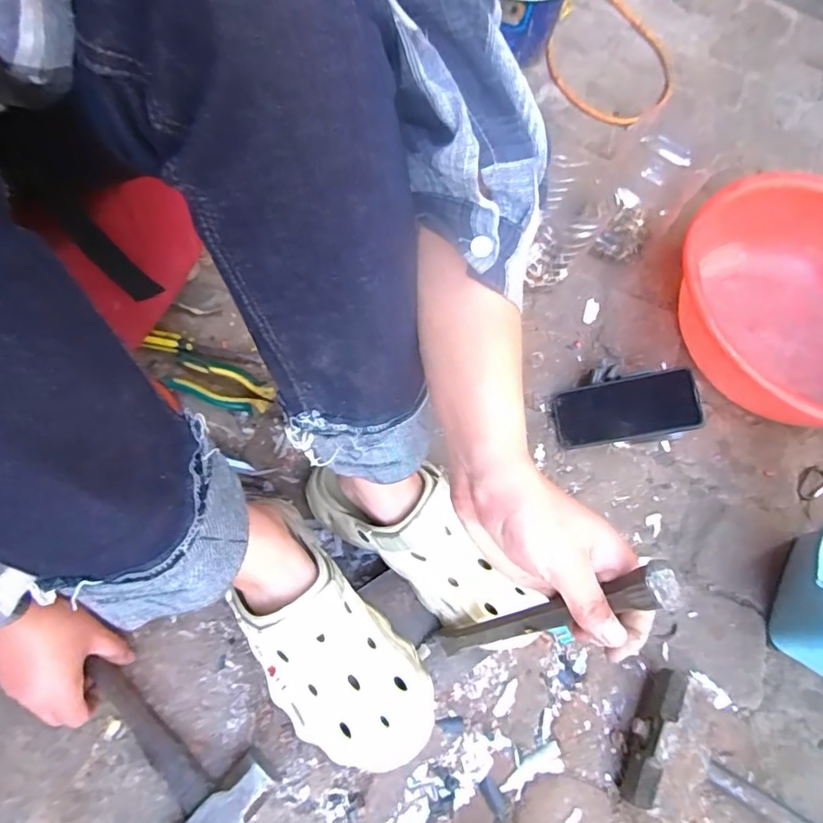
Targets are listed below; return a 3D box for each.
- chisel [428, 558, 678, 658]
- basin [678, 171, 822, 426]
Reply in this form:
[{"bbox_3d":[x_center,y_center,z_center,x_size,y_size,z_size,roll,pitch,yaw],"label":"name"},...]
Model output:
[{"bbox_3d":[0.077,0.149,0.384,0.014,0.277,0.022,-10,67,-29],"label":"chisel"},{"bbox_3d":[0.511,-0.132,0.707,0.360,0.146,0.334,1,67,-3],"label":"basin"}]

